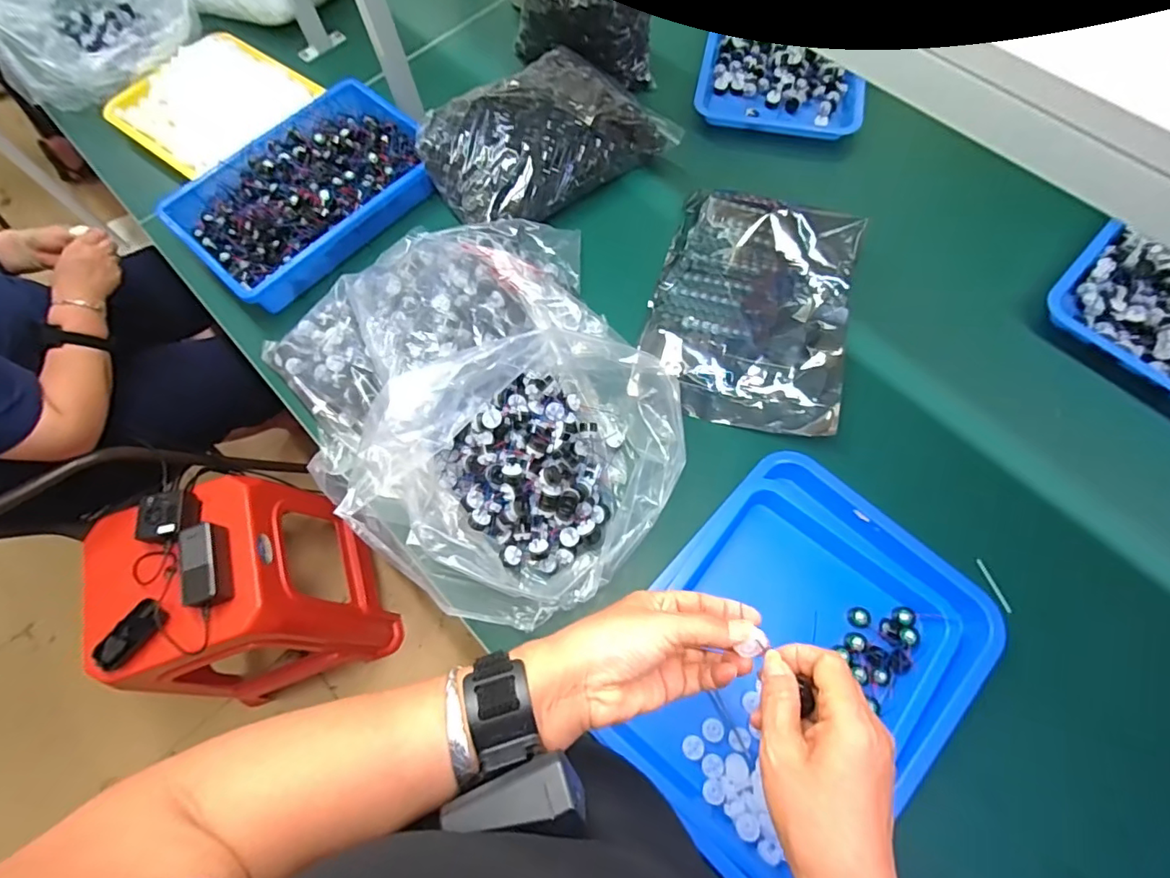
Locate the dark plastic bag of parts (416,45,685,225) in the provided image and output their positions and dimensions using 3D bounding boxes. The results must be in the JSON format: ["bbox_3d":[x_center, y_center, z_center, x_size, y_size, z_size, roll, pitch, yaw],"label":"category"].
[{"bbox_3d":[-0.061,-0.454,0.779,0.341,0.088,0.204,-33,71,-10],"label":"dark plastic bag of parts"}]

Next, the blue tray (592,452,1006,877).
[{"bbox_3d":[0.218,0.220,0.547,0.297,0.057,0.383,41,76,16],"label":"blue tray"}]

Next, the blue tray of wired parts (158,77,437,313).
[{"bbox_3d":[-0.417,-0.379,0.798,0.247,0.061,0.362,42,76,16],"label":"blue tray of wired parts"}]

